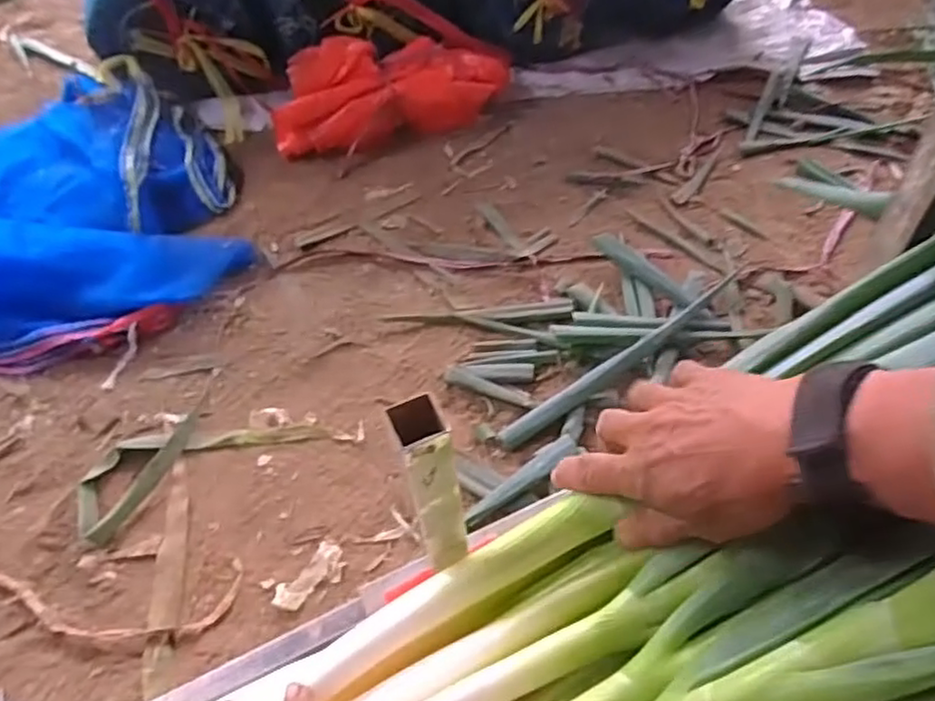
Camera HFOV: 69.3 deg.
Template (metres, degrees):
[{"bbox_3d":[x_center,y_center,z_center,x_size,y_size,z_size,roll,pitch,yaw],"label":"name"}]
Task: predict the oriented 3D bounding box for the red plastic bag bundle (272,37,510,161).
[{"bbox_3d":[-0.125,-0.429,1.106,0.394,0.126,0.128,-18,54,-9],"label":"red plastic bag bundle"}]

